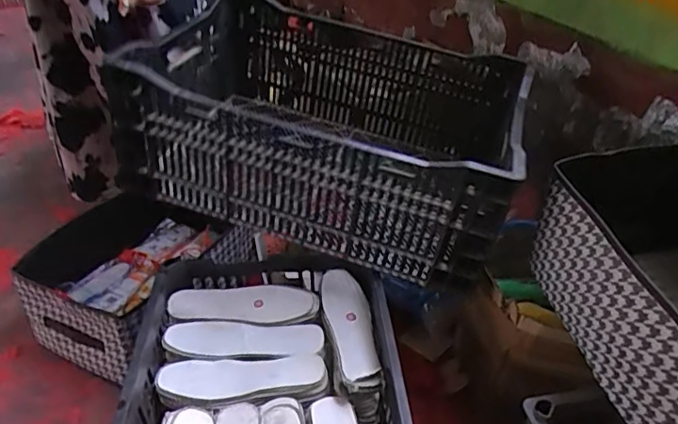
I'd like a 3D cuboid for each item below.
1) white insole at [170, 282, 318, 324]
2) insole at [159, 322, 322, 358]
[{"bbox_3d":[-0.147,0.136,0.842,0.222,0.016,0.069,1,39,5],"label":"white insole"},{"bbox_3d":[-0.140,0.185,0.799,0.229,0.011,0.060,-1,38,3],"label":"insole"}]

